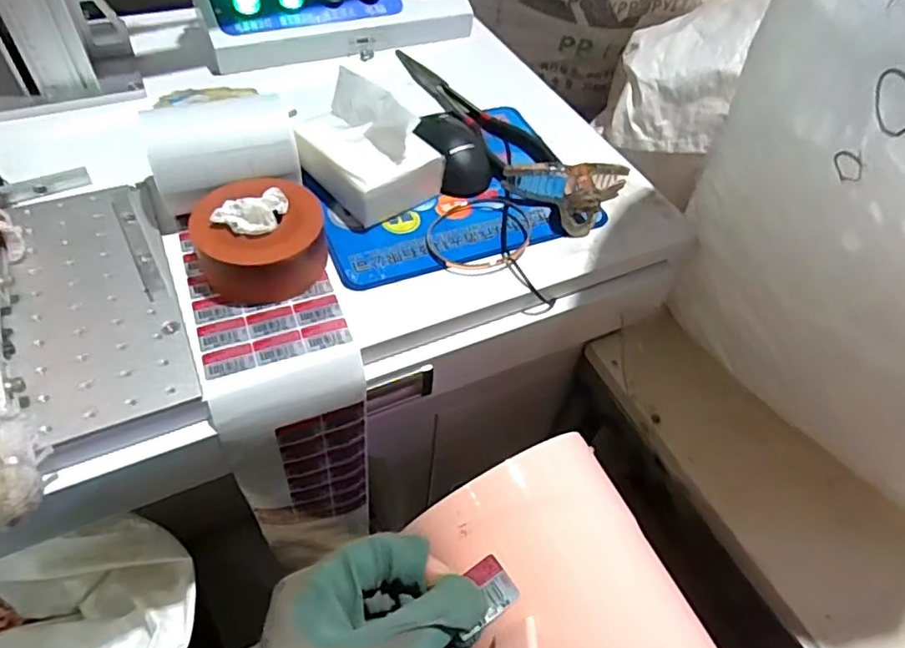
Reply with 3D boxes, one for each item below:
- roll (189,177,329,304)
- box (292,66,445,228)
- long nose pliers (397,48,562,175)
[{"bbox_3d":[-0.146,-0.068,0.454,0.093,0.051,0.078,-9,53,-12],"label":"roll"},{"bbox_3d":[-0.078,-0.155,0.515,0.113,0.080,0.095,37,57,22],"label":"box"},{"bbox_3d":[0.025,-0.242,0.634,0.080,0.018,0.265,-17,55,-18],"label":"long nose pliers"}]

